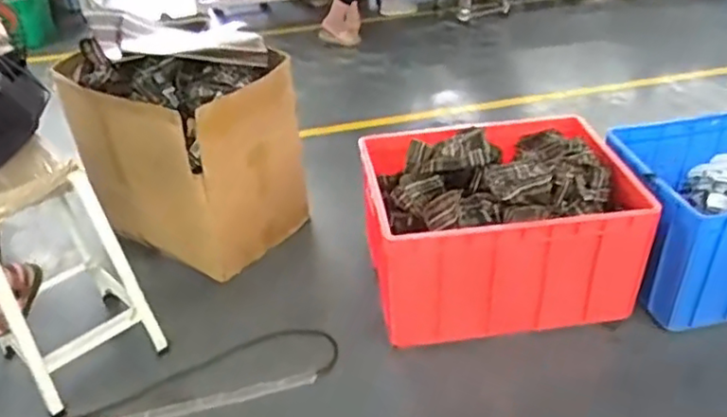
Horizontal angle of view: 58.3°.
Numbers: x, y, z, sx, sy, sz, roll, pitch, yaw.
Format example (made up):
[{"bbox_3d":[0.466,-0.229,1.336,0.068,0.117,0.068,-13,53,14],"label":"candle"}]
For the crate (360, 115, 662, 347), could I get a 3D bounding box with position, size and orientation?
[{"bbox_3d":[0.370,0.034,1.912,0.716,0.430,0.532,-7,35,-5],"label":"crate"}]

